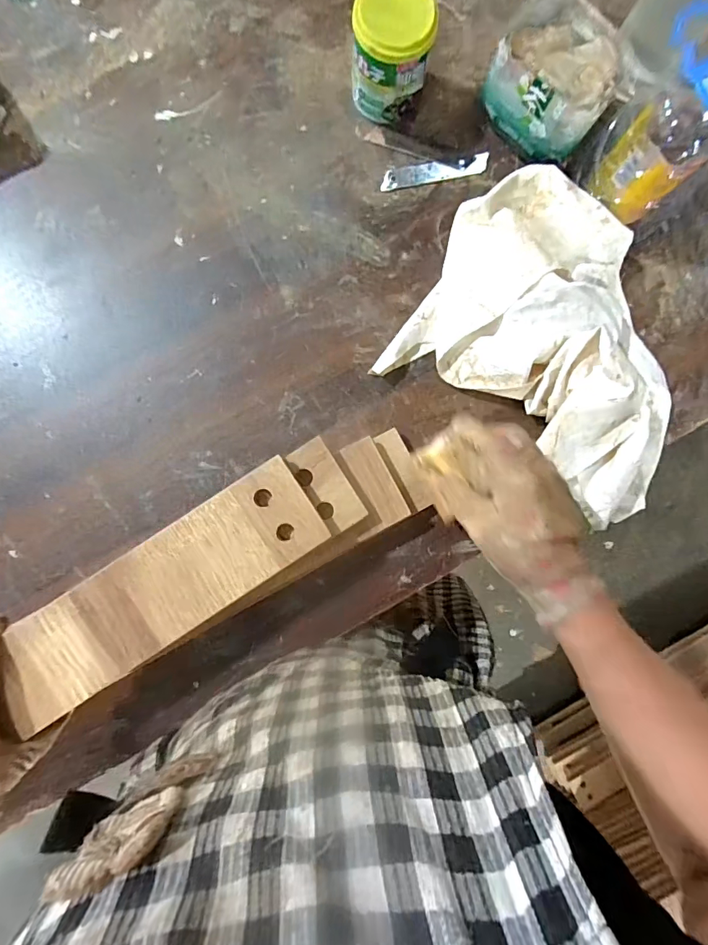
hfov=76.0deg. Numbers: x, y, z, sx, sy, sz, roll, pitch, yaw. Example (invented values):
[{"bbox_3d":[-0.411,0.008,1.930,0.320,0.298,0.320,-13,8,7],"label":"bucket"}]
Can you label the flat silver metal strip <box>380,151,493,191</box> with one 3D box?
[{"bbox_3d":[0.076,-0.282,0.424,0.102,0.004,0.019,-13,91,-2],"label":"flat silver metal strip"}]

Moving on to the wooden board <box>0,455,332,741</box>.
[{"bbox_3d":[-0.308,0.196,0.341,0.641,0.014,0.076,-33,92,-2],"label":"wooden board"}]

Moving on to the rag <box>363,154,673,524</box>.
[{"bbox_3d":[0.188,-0.111,0.395,0.280,0.065,0.222,33,89,-2],"label":"rag"}]

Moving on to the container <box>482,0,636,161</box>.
[{"bbox_3d":[0.170,-0.335,0.394,0.108,0.068,0.088,44,89,-2],"label":"container"}]

